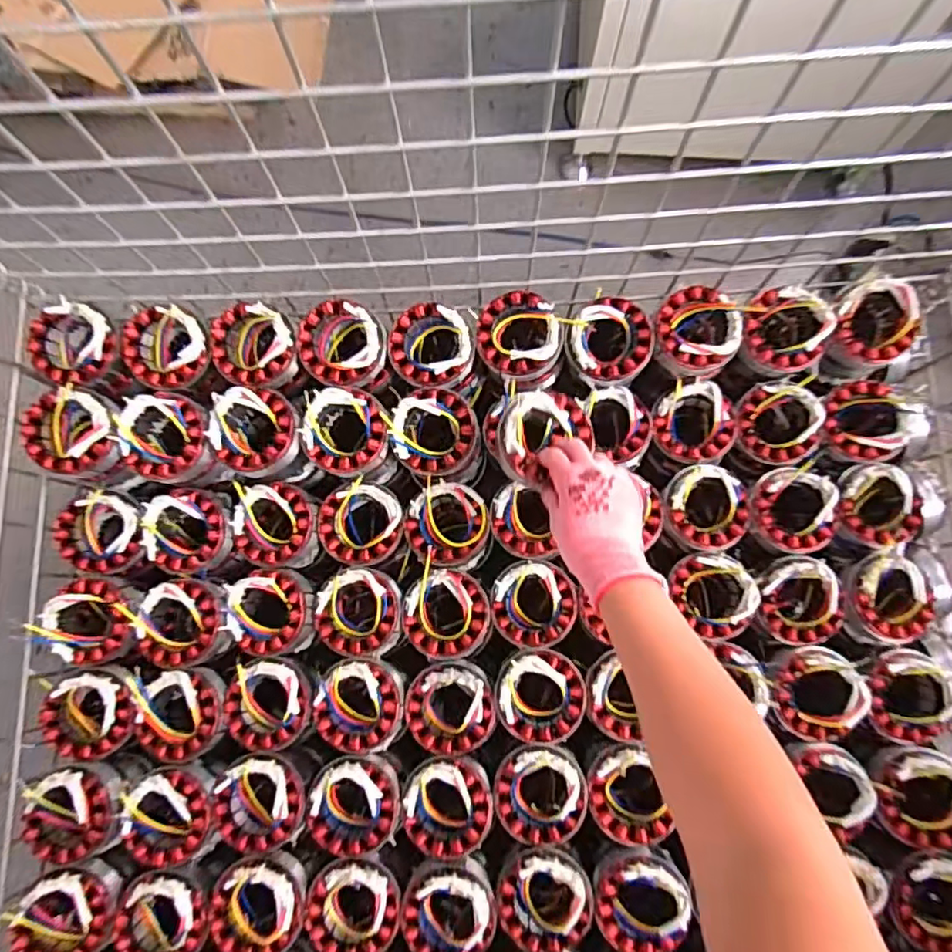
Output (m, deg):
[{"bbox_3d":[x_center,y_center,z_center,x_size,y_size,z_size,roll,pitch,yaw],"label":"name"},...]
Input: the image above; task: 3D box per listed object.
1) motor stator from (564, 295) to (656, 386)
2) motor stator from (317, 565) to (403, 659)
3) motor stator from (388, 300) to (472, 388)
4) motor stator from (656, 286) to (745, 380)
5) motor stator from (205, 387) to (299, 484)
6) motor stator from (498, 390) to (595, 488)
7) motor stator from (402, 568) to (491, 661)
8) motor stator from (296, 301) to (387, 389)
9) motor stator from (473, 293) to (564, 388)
[{"bbox_3d":[0.138,-0.138,0.630,0.086,0.055,0.084,0,80,0],"label":"motor stator"},{"bbox_3d":[-0.120,0.139,0.618,0.084,0.044,0.086,3,80,1],"label":"motor stator"},{"bbox_3d":[-0.045,-0.130,0.630,0.086,0.050,0.086,0,80,0],"label":"motor stator"},{"bbox_3d":[0.225,-0.145,0.627,0.087,0.050,0.089,0,80,0],"label":"motor stator"},{"bbox_3d":[-0.220,-0.042,0.613,0.084,0.058,0.084,0,80,0],"label":"motor stator"},{"bbox_3d":[0.056,-0.034,0.555,0.082,0.032,0.083,6,93,-17],"label":"motor stator"},{"bbox_3d":[-0.029,0.143,0.626,0.086,0.054,0.088,0,80,0],"label":"motor stator"},{"bbox_3d":[-0.136,-0.136,0.621,0.085,0.046,0.083,0,80,0],"label":"motor stator"},{"bbox_3d":[0.045,-0.139,0.631,0.086,0.072,0.084,0,80,0],"label":"motor stator"}]

